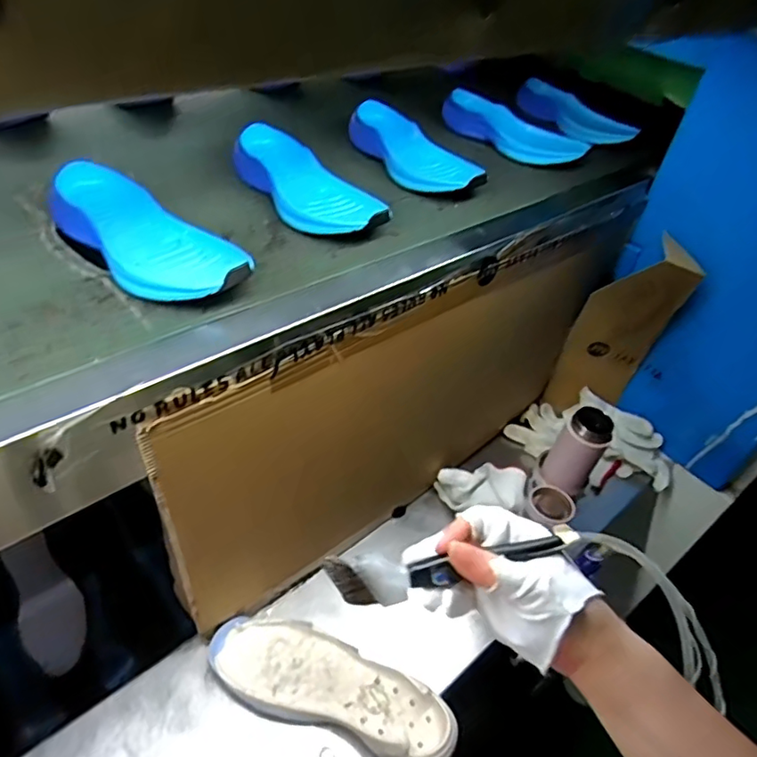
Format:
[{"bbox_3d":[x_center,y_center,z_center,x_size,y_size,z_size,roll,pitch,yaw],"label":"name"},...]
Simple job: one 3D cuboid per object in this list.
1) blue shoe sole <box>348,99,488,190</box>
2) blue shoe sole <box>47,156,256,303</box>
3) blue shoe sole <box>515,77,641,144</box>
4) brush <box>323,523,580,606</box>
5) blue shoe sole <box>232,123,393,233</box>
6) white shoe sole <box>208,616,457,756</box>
[{"bbox_3d":[0.043,-0.282,0.709,0.081,0.052,0.217,-19,46,-26],"label":"blue shoe sole"},{"bbox_3d":[-0.203,-0.124,0.493,0.206,0.055,0.082,30,46,26],"label":"blue shoe sole"},{"bbox_3d":[0.300,-0.409,0.877,0.080,0.042,0.201,-10,43,-18],"label":"blue shoe sole"},{"bbox_3d":[0.048,0.121,0.363,0.160,0.036,0.010,-6,5,-5],"label":"brush"},{"bbox_3d":[-0.079,-0.211,0.614,0.091,0.050,0.222,-27,50,-32],"label":"blue shoe sole"},{"bbox_3d":[-0.054,0.344,0.640,0.278,0.035,0.095,15,41,11],"label":"white shoe sole"}]

